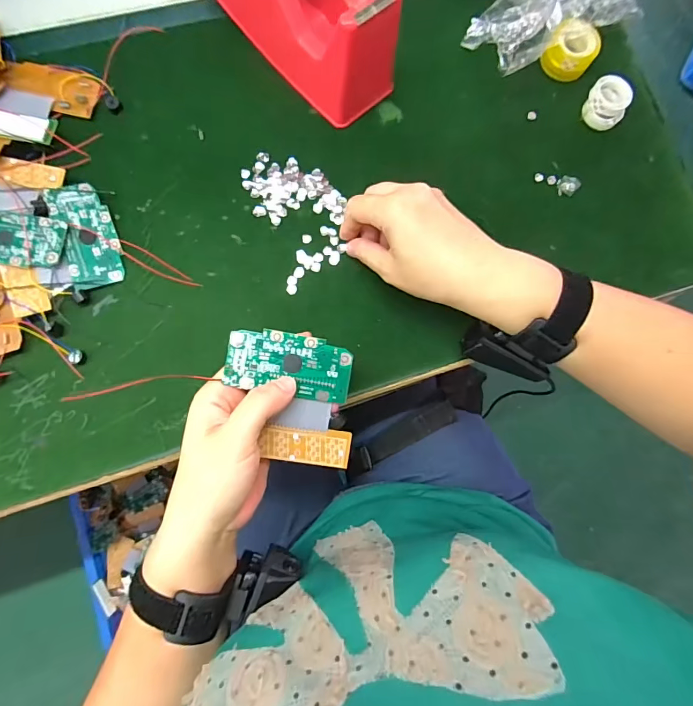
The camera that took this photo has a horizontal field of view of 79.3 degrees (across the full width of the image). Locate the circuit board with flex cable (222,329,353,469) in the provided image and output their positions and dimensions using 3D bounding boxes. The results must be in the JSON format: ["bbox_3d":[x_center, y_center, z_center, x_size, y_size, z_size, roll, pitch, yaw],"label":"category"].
[{"bbox_3d":[-0.039,0.032,0.291,0.091,0.016,0.087,9,84,-5],"label":"circuit board with flex cable"}]

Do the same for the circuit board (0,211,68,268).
[{"bbox_3d":[-0.263,-0.090,0.330,0.069,0.009,0.041,5,81,-4],"label":"circuit board"}]

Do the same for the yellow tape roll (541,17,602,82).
[{"bbox_3d":[0.214,-0.289,0.399,0.045,0.028,0.043,1,82,-5],"label":"yellow tape roll"}]

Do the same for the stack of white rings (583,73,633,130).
[{"bbox_3d":[0.251,-0.240,0.402,0.040,0.020,0.040,39,80,1],"label":"stack of white rings"}]

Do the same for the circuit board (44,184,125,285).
[{"bbox_3d":[-0.214,-0.098,0.346,0.041,0.004,0.084,-18,91,-22],"label":"circuit board"}]

